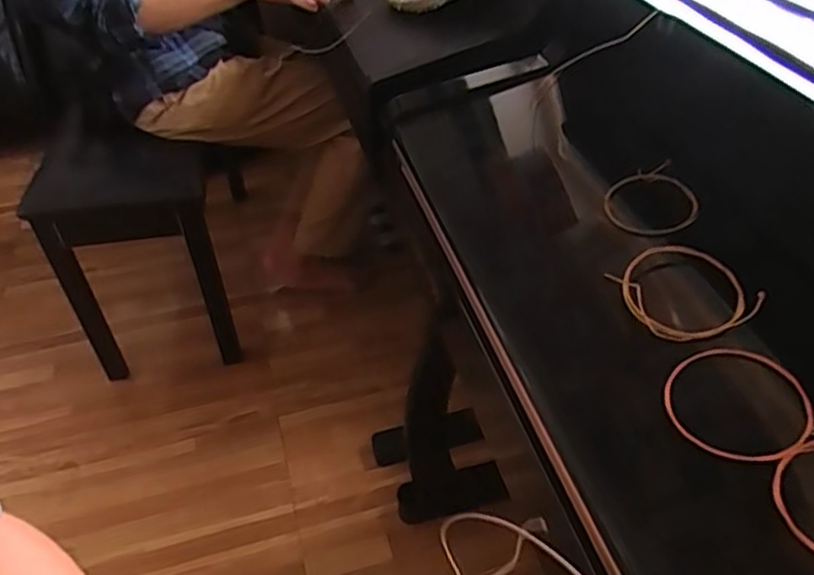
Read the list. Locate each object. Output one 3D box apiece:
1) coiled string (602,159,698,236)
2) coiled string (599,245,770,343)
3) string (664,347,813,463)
[{"bbox_3d":[0.183,-0.064,0.500,0.064,0.011,0.066,-17,55,4],"label":"coiled string"},{"bbox_3d":[0.178,0.004,0.426,0.080,0.019,0.075,-1,43,1],"label":"coiled string"},{"bbox_3d":[0.185,0.063,0.364,0.076,0.005,0.074,-31,44,-15],"label":"string"}]

